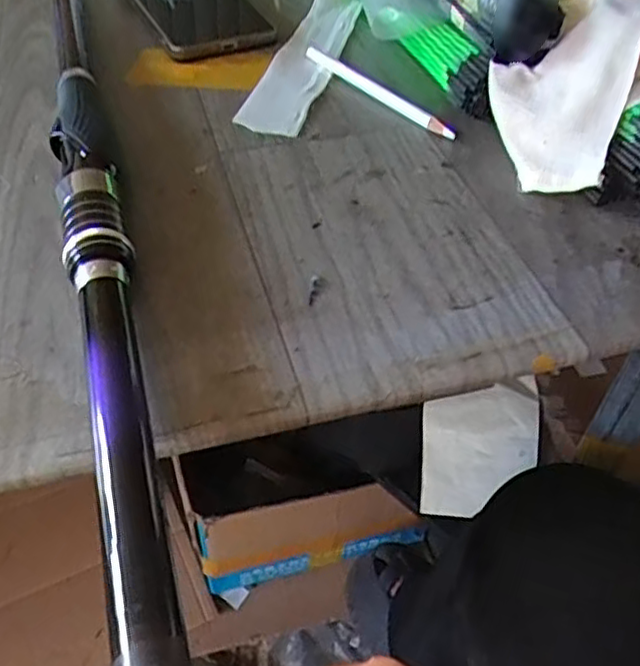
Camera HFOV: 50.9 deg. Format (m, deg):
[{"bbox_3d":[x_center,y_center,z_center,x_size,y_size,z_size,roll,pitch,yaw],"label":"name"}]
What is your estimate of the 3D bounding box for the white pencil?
[{"bbox_3d":[0.035,-0.147,0.408,0.009,0.011,0.126,-30,56,-27],"label":"white pencil"}]

